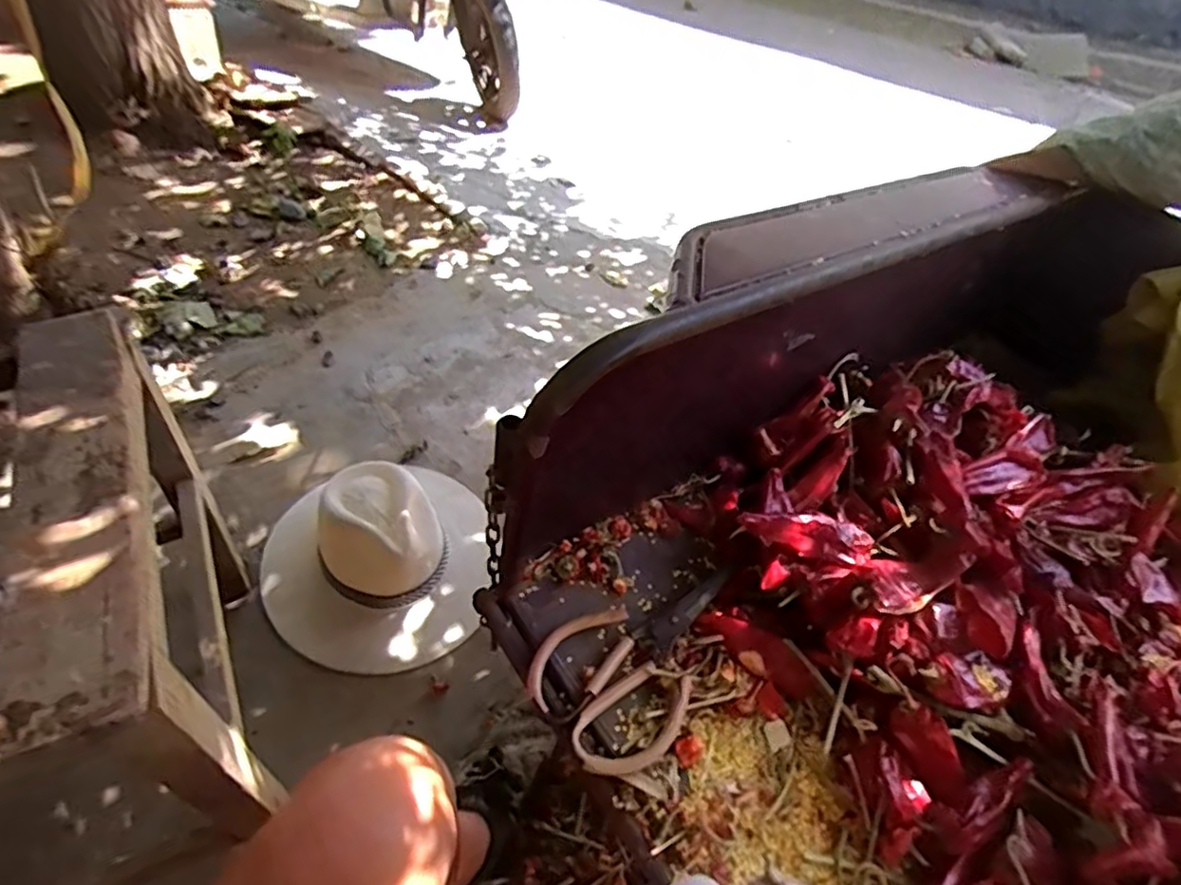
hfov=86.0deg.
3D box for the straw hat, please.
[{"bbox_3d":[-0.303,0.140,0.880,0.303,0.126,0.317,-16,50,-21],"label":"straw hat"}]

